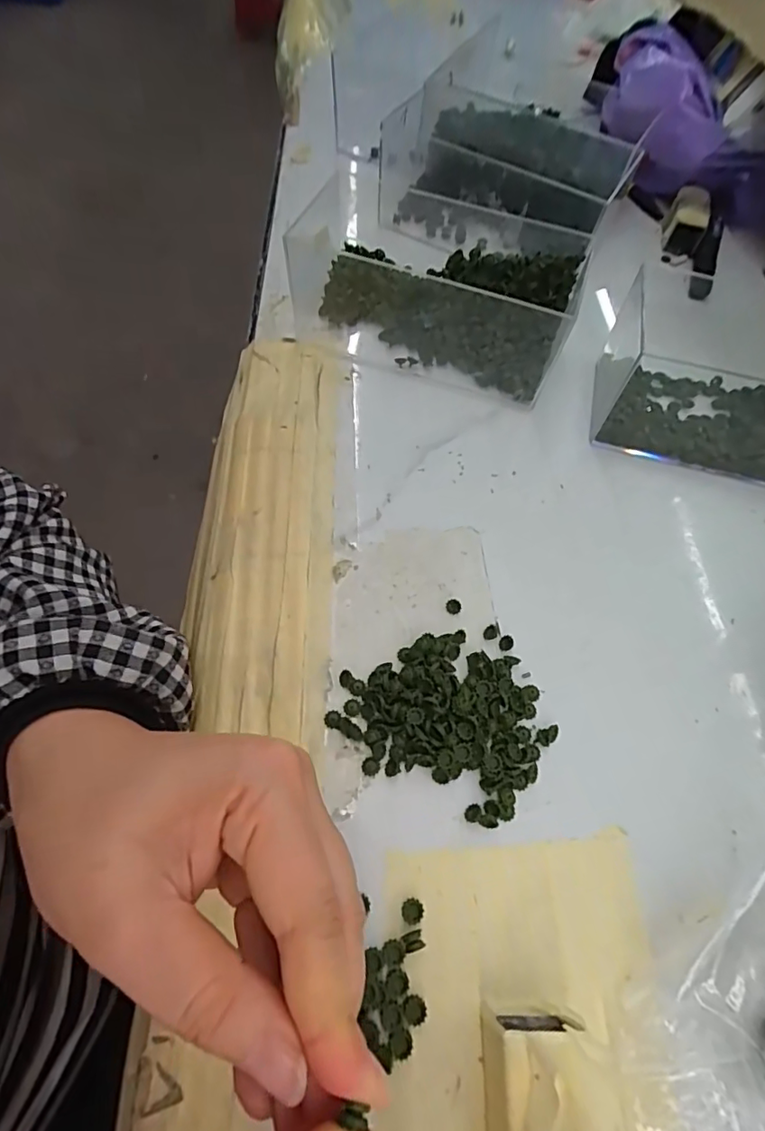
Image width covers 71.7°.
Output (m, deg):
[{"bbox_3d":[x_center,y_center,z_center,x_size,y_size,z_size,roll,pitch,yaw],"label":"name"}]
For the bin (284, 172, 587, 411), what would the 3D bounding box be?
[{"bbox_3d":[0.030,-0.181,0.357,0.189,0.065,0.087,20,62,7],"label":"bin"}]

